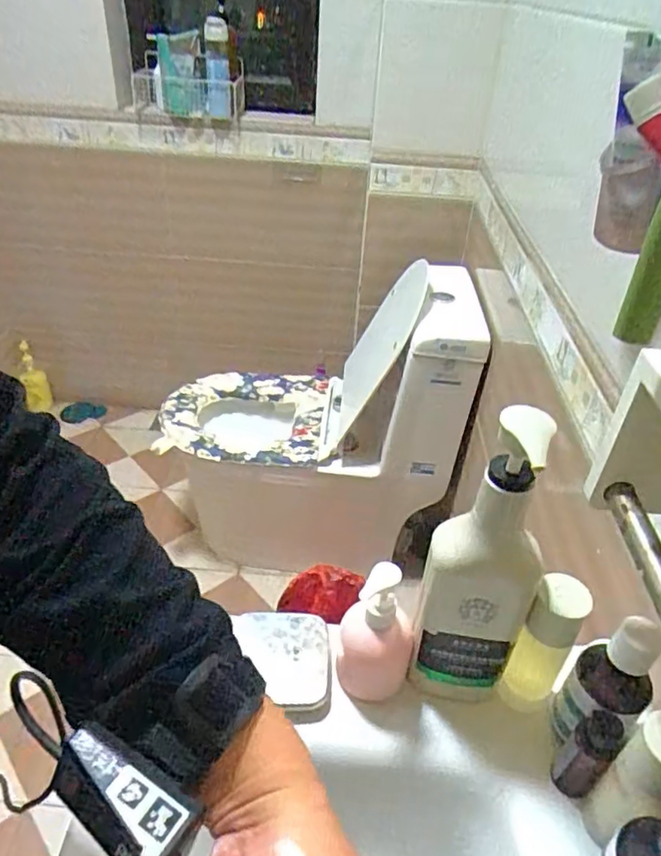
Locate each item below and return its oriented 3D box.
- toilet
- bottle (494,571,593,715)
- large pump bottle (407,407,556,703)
[{"bbox_3d":[-0.046,-0.019,1.509,0.713,0.735,0.357,7,38,3],"label":"toilet"},{"bbox_3d":[0.179,0.184,0.504,0.040,0.133,0.038,25,42,25],"label":"bottle"},{"bbox_3d":[0.118,0.114,0.475,0.087,0.291,0.054,5,37,1],"label":"large pump bottle"}]

